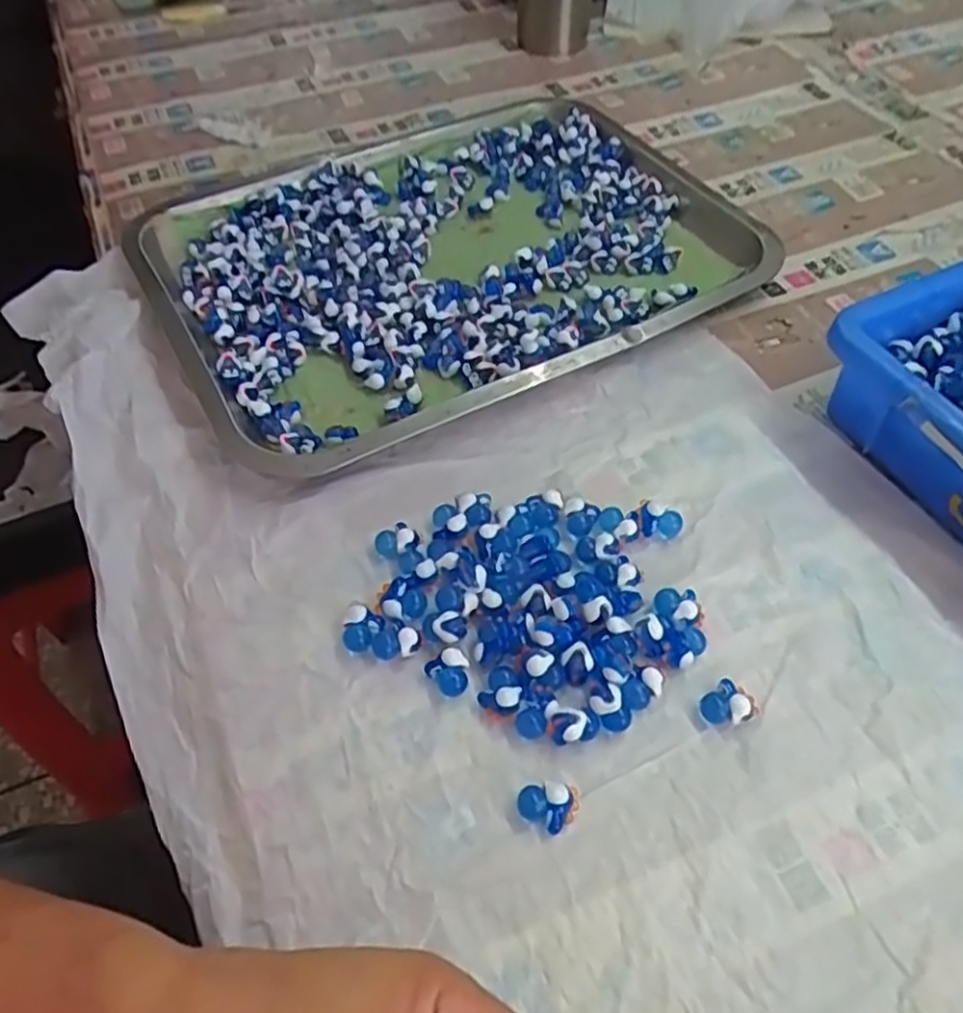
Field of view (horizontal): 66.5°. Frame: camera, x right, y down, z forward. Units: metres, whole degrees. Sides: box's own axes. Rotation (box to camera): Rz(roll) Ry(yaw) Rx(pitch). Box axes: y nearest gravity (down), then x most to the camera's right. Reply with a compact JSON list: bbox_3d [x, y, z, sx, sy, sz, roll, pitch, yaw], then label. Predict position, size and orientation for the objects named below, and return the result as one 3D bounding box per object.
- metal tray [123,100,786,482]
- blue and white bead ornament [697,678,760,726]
[{"bbox_3d":[-0.026,-0.162,0.468,0.343,0.022,0.263,-26,57,-16],"label":"metal tray"},{"bbox_3d":[0.098,0.079,0.293,0.021,0.009,0.016,-21,56,-13],"label":"blue and white bead ornament"}]

